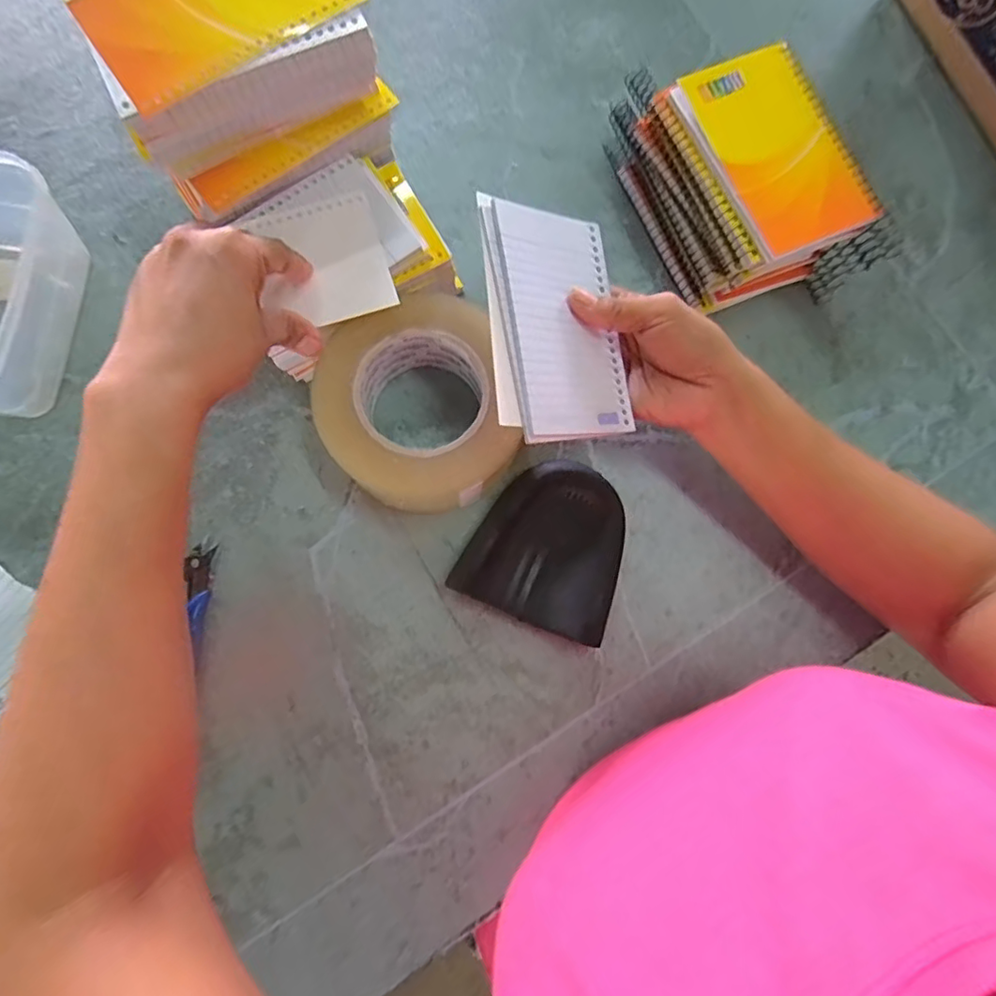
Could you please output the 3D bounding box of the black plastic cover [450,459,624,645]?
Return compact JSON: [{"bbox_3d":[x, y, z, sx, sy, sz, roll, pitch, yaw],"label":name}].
[{"bbox_3d":[0.035,0.030,0.372,0.095,0.029,0.103,24,79,5],"label":"black plastic cover"}]

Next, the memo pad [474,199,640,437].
[{"bbox_3d":[0.033,-0.099,0.325,0.090,0.008,0.132,-5,83,-36],"label":"memo pad"}]

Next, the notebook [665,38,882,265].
[{"bbox_3d":[0.168,-0.210,0.350,0.079,0.017,0.124,-24,81,-7],"label":"notebook"}]

